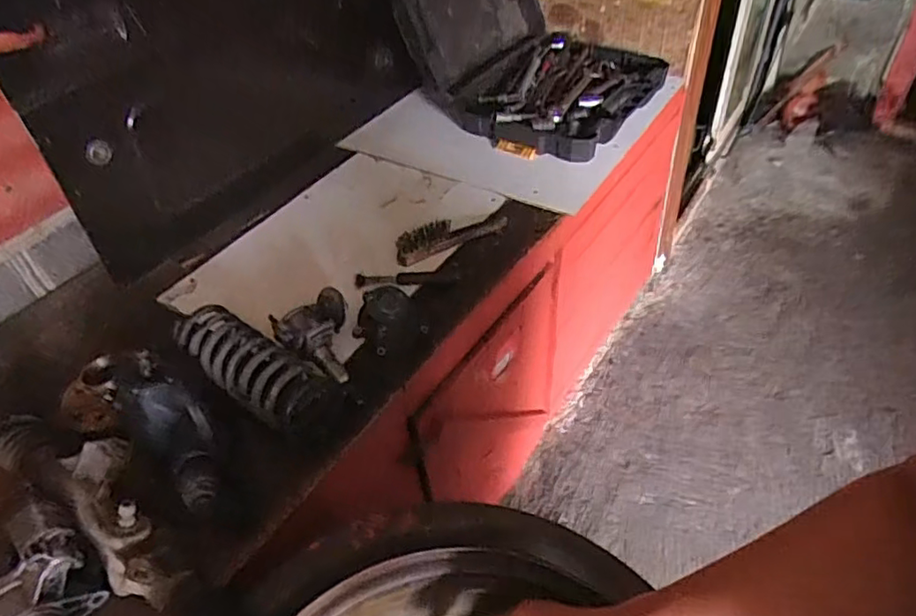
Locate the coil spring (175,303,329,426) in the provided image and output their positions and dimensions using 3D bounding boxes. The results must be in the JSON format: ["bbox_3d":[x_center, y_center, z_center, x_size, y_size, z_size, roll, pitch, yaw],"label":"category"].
[{"bbox_3d":[-0.287,0.077,0.818,0.237,0.092,0.095,20,48,25],"label":"coil spring"}]

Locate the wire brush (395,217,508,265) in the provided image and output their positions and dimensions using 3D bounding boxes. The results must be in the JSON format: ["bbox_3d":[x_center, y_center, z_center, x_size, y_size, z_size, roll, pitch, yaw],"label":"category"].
[{"bbox_3d":[-0.011,-0.130,1.054,0.212,0.023,0.057,-20,73,-21],"label":"wire brush"}]

